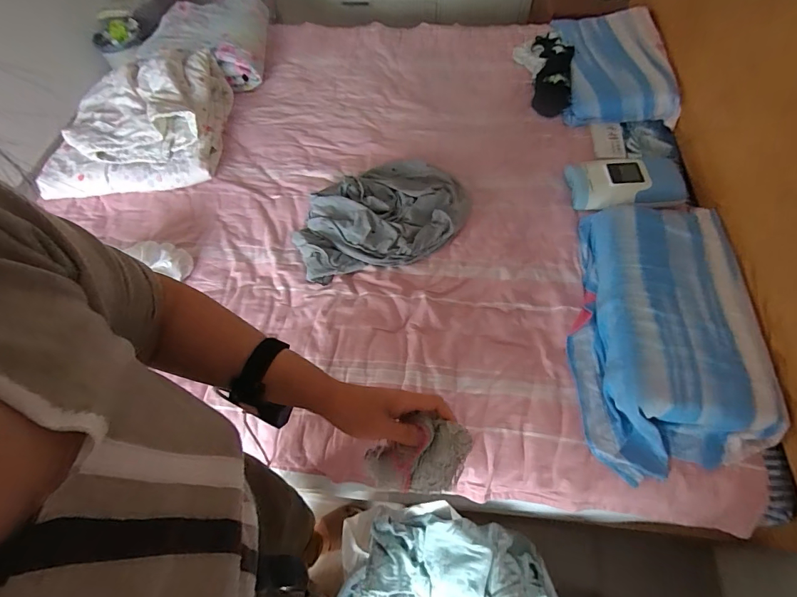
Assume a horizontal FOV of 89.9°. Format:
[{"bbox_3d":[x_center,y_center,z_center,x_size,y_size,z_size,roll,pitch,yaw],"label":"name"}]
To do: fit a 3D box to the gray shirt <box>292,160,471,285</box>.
[{"bbox_3d":[-0.052,-0.256,1.121,0.488,0.073,0.367,-16,62,-5],"label":"gray shirt"}]

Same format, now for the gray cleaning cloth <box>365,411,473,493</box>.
[{"bbox_3d":[0.020,0.168,0.433,0.109,0.065,0.073,-1,62,3],"label":"gray cleaning cloth"}]

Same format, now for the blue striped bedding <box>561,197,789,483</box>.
[{"bbox_3d":[0.597,0.053,0.889,0.371,0.117,0.665,7,63,7],"label":"blue striped bedding"}]

